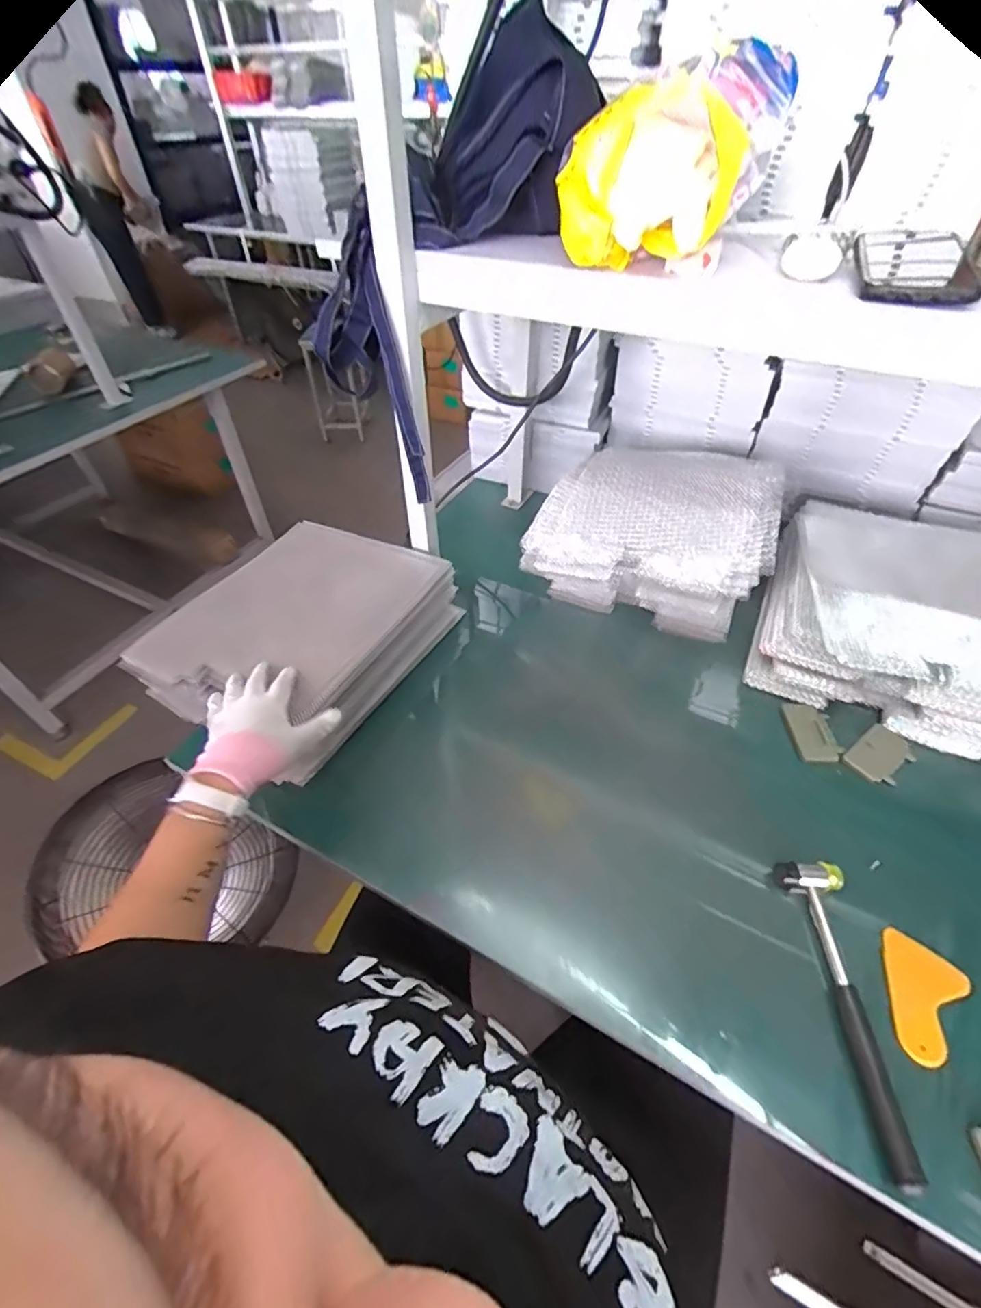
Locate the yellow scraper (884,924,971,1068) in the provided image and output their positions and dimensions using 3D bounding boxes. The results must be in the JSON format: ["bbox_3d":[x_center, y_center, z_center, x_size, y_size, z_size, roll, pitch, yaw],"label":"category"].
[{"bbox_3d":[0.397,0.317,0.493,0.069,0.007,0.102,33,55,27],"label":"yellow scraper"}]

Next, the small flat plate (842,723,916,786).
[{"bbox_3d":[0.484,0.127,0.656,0.075,0.011,0.056,-40,55,-10],"label":"small flat plate"}]

